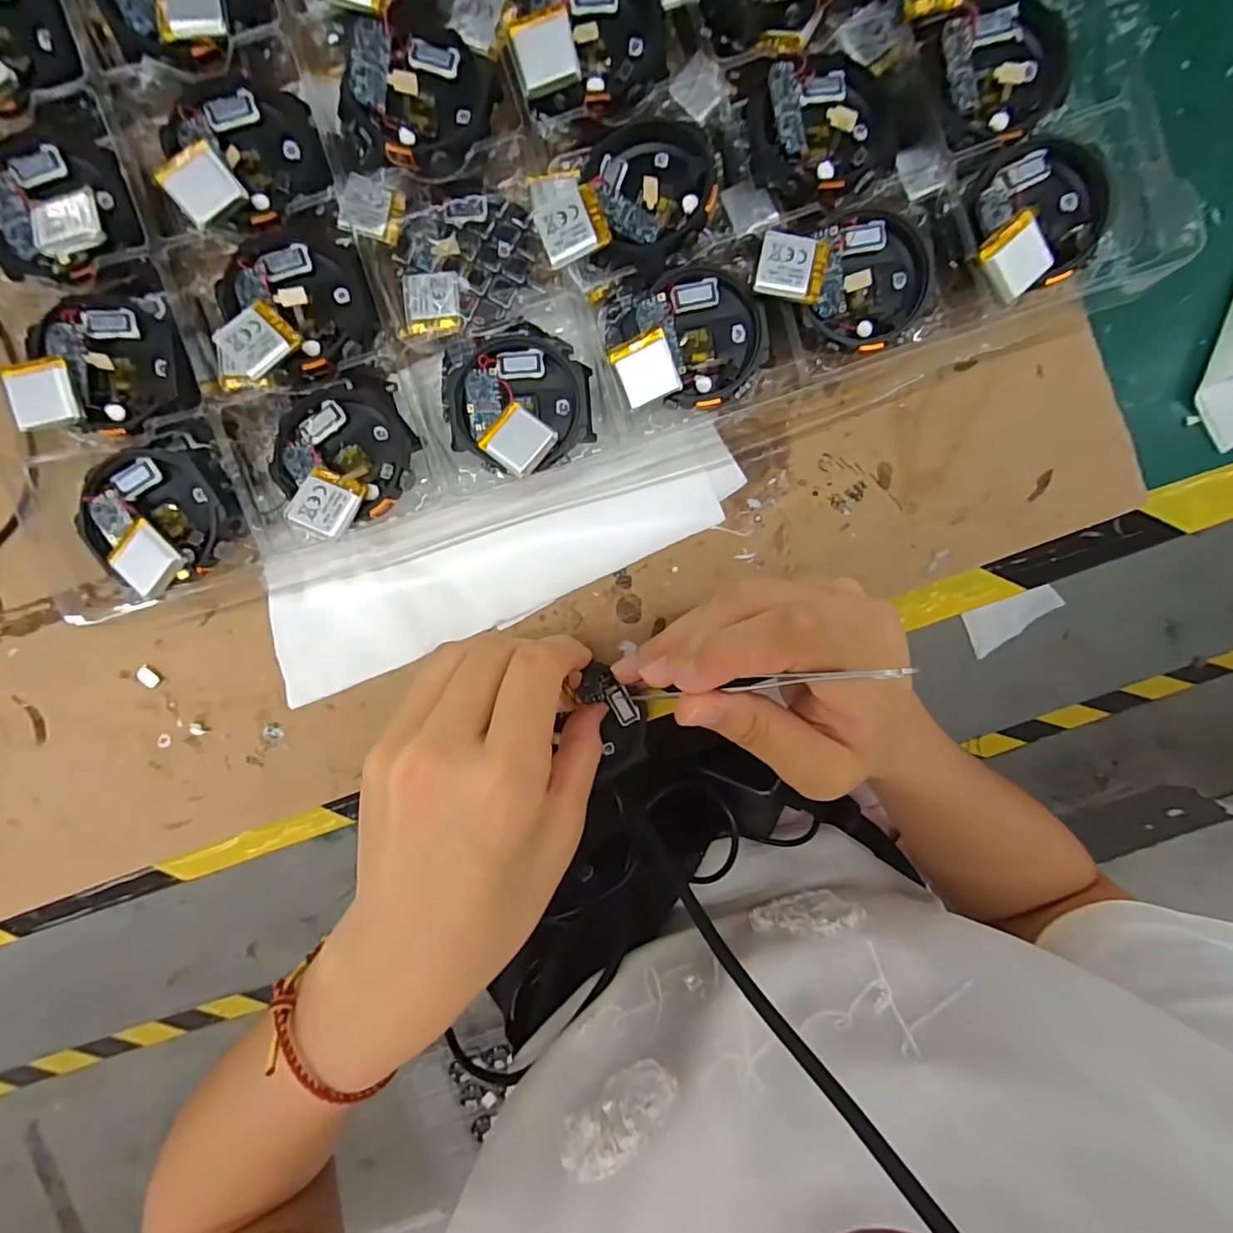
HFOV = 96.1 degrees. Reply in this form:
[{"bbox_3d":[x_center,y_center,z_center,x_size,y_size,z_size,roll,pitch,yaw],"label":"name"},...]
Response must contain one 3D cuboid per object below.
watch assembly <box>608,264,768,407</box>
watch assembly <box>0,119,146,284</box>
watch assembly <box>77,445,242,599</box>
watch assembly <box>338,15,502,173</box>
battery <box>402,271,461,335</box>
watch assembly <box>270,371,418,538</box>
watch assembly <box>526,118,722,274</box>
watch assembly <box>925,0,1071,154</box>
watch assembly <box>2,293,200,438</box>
[{"bbox_3d":[0.026,-0.102,0.205,0.055,0.014,0.047,-18,95,-9],"label":"watch assembly"},{"bbox_3d":[-0.204,-0.149,0.196,0.052,0.012,0.055,0,93,-1],"label":"watch assembly"},{"bbox_3d":[-0.167,-0.037,0.205,0.052,0.016,0.049,1,81,-4],"label":"watch assembly"},{"bbox_3d":[-0.071,-0.192,0.200,0.050,0.009,0.057,16,92,-2],"label":"watch assembly"},{"bbox_3d":[-0.072,-0.122,0.215,0.021,0.004,0.023,-5,93,-1],"label":"battery"},{"bbox_3d":[-0.101,-0.061,0.209,0.055,0.012,0.050,2,73,-5],"label":"watch assembly"},{"bbox_3d":[0.002,-0.152,0.198,0.064,0.013,0.056,-13,93,-1],"label":"watch assembly"},{"bbox_3d":[0.140,-0.198,0.201,0.053,0.012,0.044,-36,93,1],"label":"watch assembly"},{"bbox_3d":[-0.190,-0.091,0.205,0.058,0.011,0.047,-27,95,-11],"label":"watch assembly"}]

